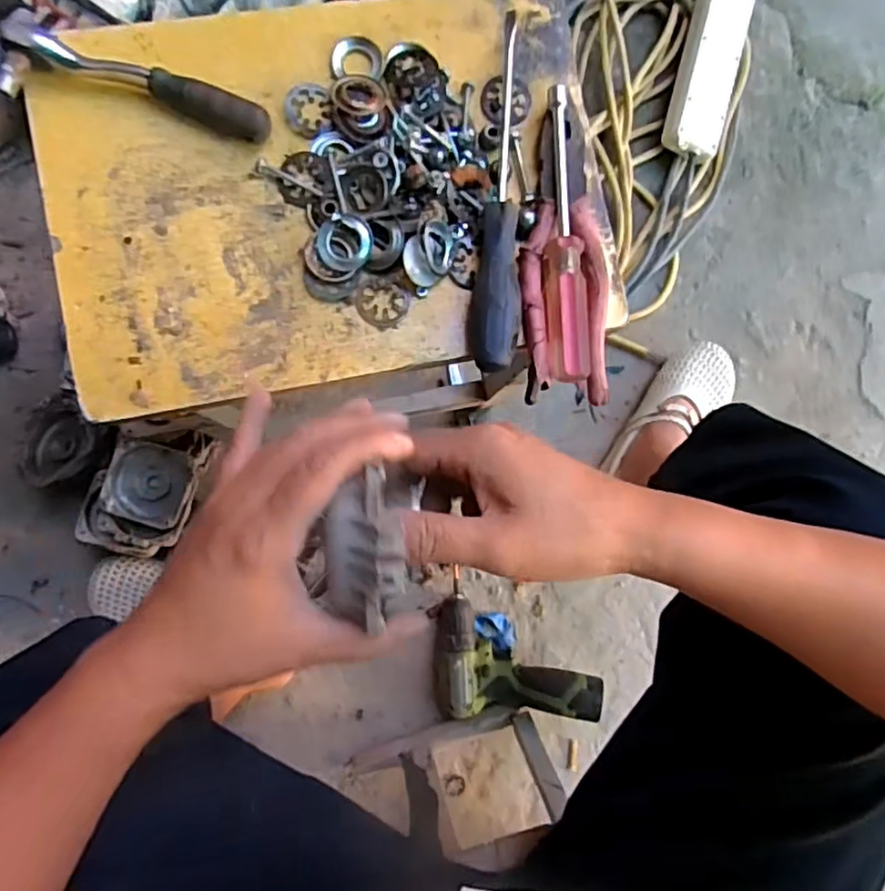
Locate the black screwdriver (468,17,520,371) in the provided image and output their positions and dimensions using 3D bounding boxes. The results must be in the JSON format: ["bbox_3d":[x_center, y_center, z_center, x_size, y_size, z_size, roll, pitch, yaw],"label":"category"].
[{"bbox_3d":[0.033,-0.150,0.389,0.028,0.026,0.210,2,86,-6],"label":"black screwdriver"}]

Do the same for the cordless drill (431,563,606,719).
[{"bbox_3d":[0.086,0.252,0.785,0.185,0.089,0.147,-2,87,-4],"label":"cordless drill"}]

